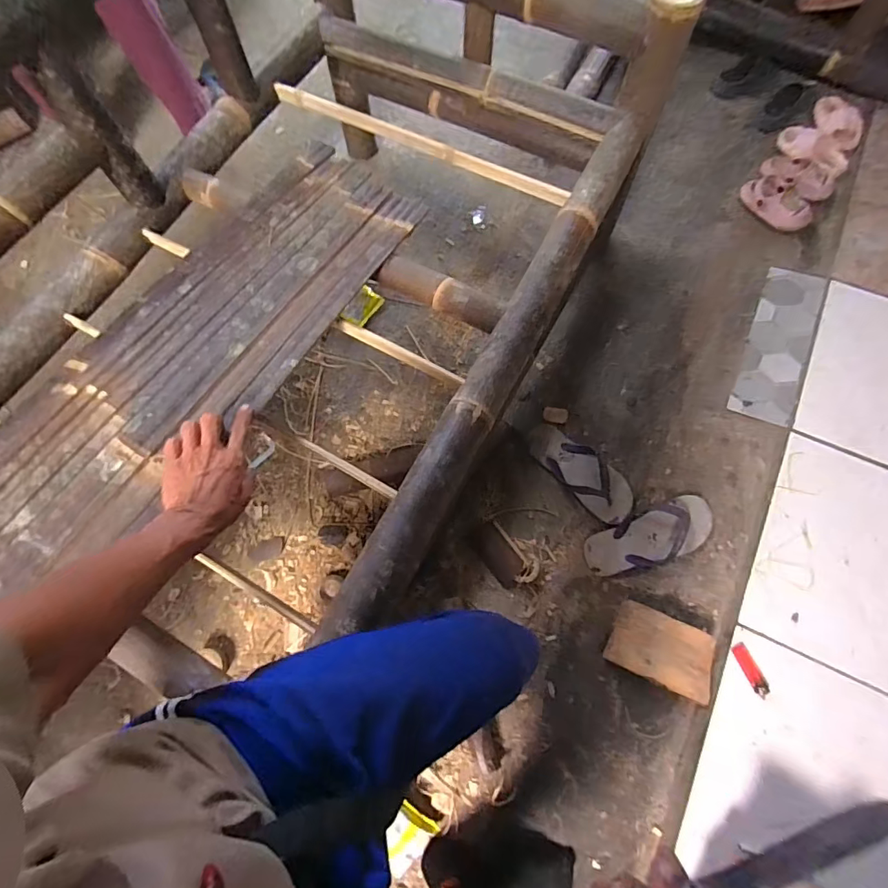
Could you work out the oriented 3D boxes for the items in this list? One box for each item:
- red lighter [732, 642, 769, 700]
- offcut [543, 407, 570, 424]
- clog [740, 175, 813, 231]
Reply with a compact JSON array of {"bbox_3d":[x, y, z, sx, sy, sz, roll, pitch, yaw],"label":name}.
[{"bbox_3d":[0.527,0.386,0.789,0.028,0.009,0.086,-23,73,-7],"label":"red lighter"},{"bbox_3d":[0.248,-0.063,1.025,0.054,0.018,0.032,14,72,5],"label":"offcut"},{"bbox_3d":[0.776,-0.564,1.083,0.100,0.049,0.168,-33,74,-10],"label":"clog"}]

